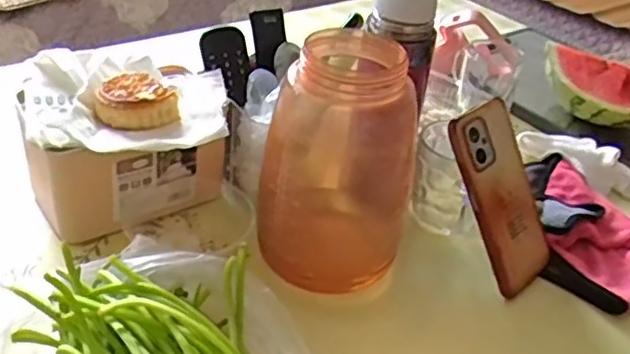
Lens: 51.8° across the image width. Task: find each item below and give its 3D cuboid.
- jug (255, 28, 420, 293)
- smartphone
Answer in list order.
[{"bbox_3d":[0.019,-0.020,0.525,0.112,0.173,0.142,8,35,1],"label":"jug"},{"bbox_3d":[0.162,0.016,0.556,0.067,0.156,0.013,-27,11,-28],"label":"smartphone"}]

